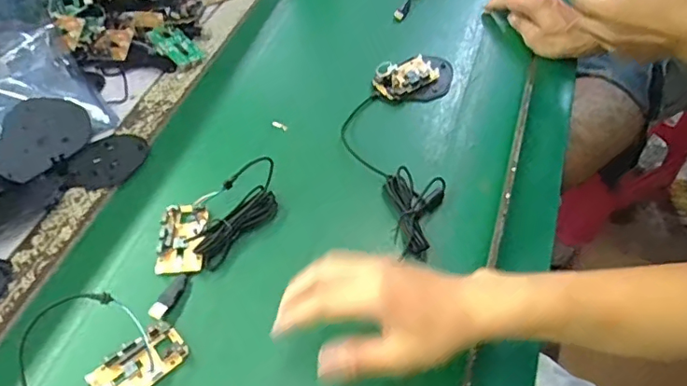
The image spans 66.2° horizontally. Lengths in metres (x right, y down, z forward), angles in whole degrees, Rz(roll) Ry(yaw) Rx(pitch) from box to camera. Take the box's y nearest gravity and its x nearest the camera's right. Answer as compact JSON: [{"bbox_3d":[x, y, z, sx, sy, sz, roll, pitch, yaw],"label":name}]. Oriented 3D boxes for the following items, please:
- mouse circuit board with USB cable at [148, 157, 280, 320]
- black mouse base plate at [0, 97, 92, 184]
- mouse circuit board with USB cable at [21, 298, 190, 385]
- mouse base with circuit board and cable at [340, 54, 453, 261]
[{"bbox_3d":[-0.140,0.031,0.533,0.081,0.028,0.183,32,57,22],"label":"mouse circuit board with USB cable"},{"bbox_3d":[-0.341,-0.065,0.591,0.073,0.013,0.110,51,57,-10],"label":"black mouse base plate"},{"bbox_3d":[-0.218,0.194,0.415,0.135,0.015,0.236,6,51,3],"label":"mouse circuit board with USB cable"},{"bbox_3d":[0.060,-0.065,0.611,0.119,0.026,0.304,8,51,5],"label":"mouse base with circuit board and cable"}]

